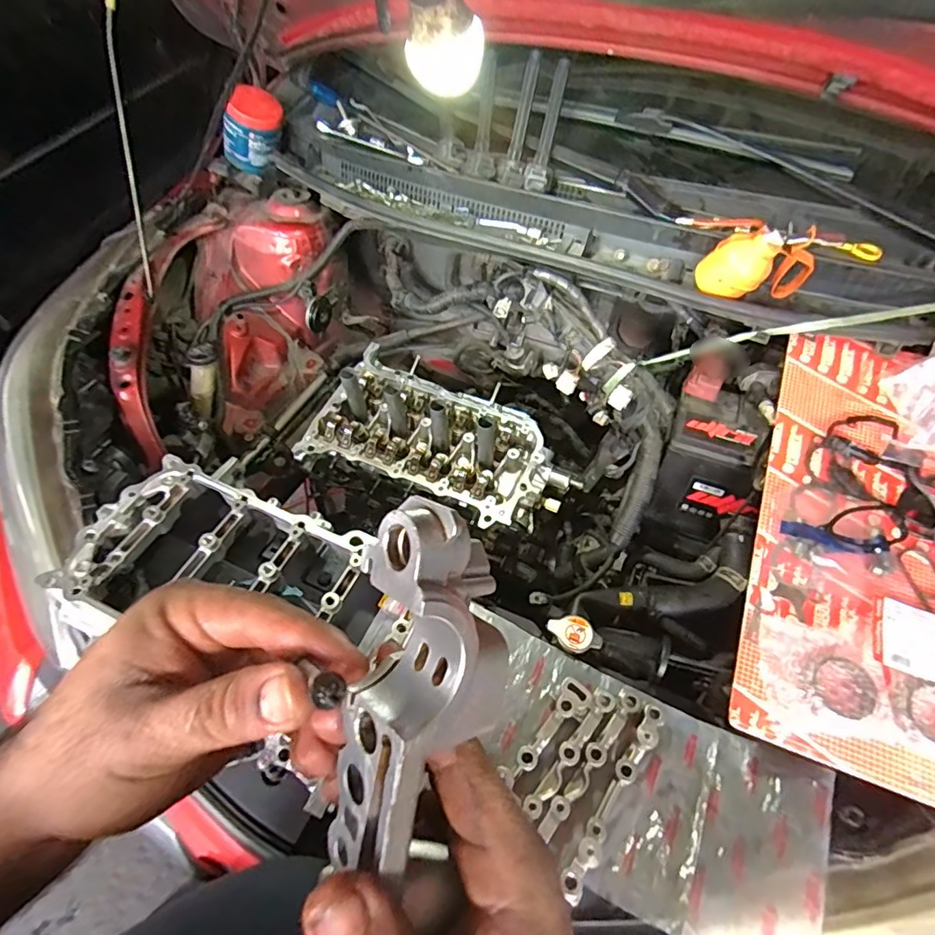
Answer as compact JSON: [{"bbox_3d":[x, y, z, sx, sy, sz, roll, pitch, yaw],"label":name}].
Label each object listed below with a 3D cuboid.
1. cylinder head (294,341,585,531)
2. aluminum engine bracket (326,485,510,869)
[{"bbox_3d":[-0.043,-0.050,0.881,0.431,0.122,0.226,21,52,15],"label":"cylinder head"},{"bbox_3d":[-0.010,0.061,0.156,0.041,0.101,0.046,13,6,8],"label":"aluminum engine bracket"}]

